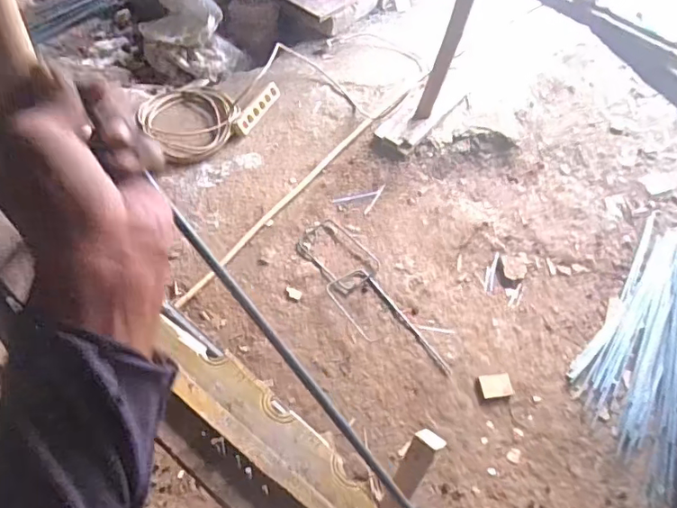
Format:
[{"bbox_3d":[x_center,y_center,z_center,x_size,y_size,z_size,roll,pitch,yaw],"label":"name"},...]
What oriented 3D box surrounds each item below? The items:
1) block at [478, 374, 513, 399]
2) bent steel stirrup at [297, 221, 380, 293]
[{"bbox_3d":[0.471,0.393,1.592,0.098,0.020,0.064,-3,54,-11],"label":"block"},{"bbox_3d":[-0.003,-0.001,1.823,0.190,0.019,0.291,-35,66,-29],"label":"bent steel stirrup"}]

